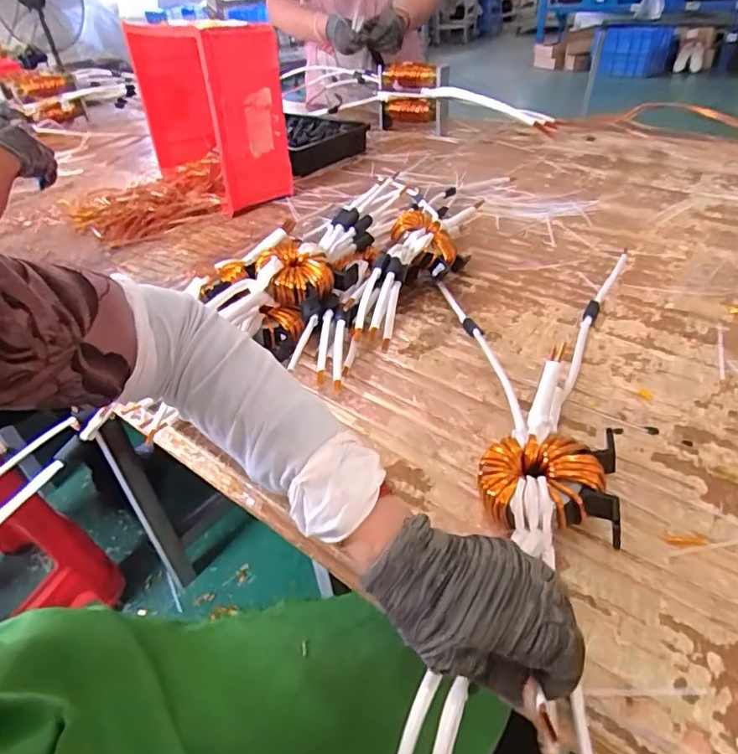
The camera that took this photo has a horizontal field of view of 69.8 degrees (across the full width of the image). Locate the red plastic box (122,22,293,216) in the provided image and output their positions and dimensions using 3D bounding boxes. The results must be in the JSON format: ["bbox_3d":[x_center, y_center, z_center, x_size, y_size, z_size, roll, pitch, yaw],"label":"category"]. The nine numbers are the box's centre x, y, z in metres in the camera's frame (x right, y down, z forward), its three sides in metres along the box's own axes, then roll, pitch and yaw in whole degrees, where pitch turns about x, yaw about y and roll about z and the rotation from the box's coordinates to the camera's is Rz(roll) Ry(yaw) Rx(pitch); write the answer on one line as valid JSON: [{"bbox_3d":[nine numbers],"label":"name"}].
[{"bbox_3d":[-0.329,-0.544,1.074,0.150,0.288,0.426,-28,44,-25],"label":"red plastic box"}]

